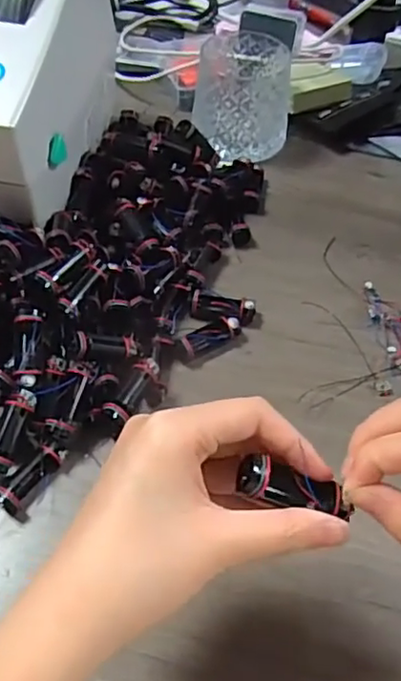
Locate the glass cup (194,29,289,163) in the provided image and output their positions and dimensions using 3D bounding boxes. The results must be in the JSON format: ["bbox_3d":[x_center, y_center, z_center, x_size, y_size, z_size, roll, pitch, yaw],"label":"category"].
[{"bbox_3d":[0.038,-0.219,0.555,0.085,0.074,0.097,6,54,1],"label":"glass cup"}]

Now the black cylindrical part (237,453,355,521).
[{"bbox_3d":[0.037,0.061,0.253,0.050,0.017,0.015,24,51,-19],"label":"black cylindrical part"}]

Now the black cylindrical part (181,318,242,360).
[{"bbox_3d":[0.007,-0.002,0.430,0.044,0.014,0.015,-24,59,-20],"label":"black cylindrical part"}]

